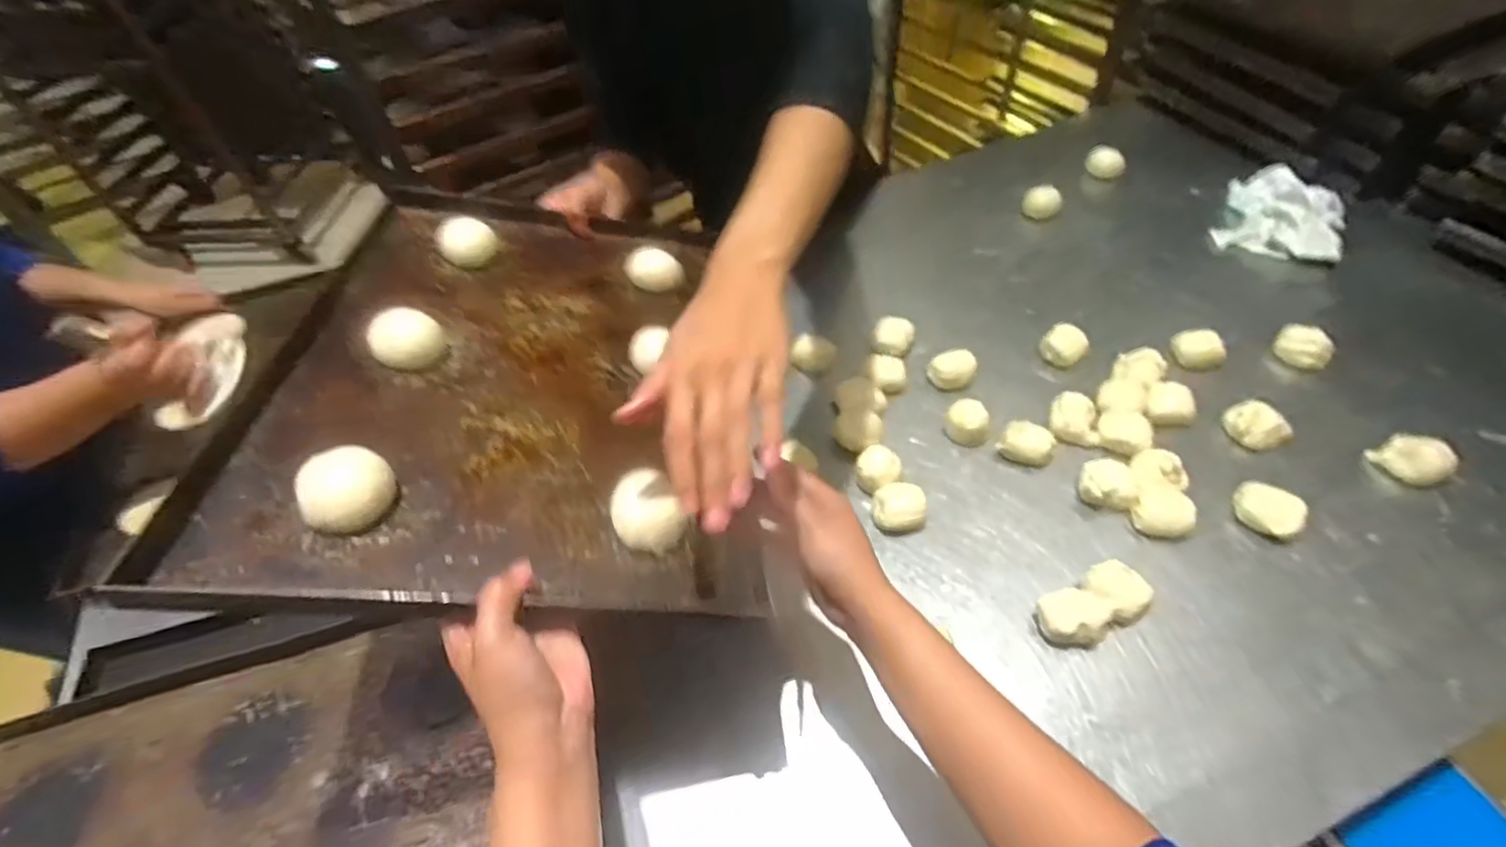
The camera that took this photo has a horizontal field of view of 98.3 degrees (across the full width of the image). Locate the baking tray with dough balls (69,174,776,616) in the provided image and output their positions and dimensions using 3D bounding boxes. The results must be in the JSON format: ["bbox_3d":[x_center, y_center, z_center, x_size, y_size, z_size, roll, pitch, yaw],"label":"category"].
[{"bbox_3d":[-0.212,-0.063,0.597,0.393,0.038,0.524,4,41,-13],"label":"baking tray with dough balls"}]

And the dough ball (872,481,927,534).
[{"bbox_3d":[0.167,0.099,0.745,0.059,0.037,0.052,-1,51,5],"label":"dough ball"}]

